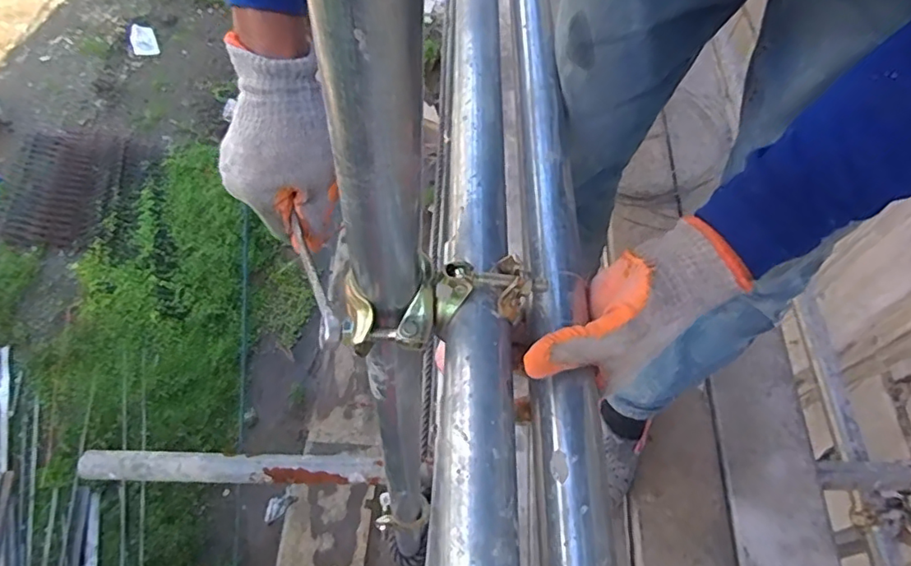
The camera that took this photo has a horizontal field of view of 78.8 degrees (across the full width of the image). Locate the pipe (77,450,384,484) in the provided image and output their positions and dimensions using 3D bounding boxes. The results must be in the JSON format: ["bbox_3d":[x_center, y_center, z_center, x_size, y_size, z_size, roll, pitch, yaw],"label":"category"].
[{"bbox_3d":[-0.366,0.303,0.919,0.477,0.040,0.050,1,58,-2],"label":"pipe"}]

